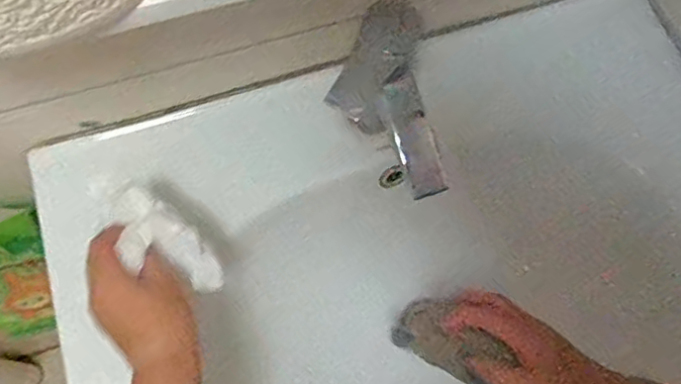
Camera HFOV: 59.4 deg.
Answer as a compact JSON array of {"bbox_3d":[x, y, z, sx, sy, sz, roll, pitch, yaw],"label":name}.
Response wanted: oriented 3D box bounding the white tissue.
[{"bbox_3d":[-0.137,0.043,0.472,0.104,0.030,0.051,42,73,-8],"label":"white tissue"}]

